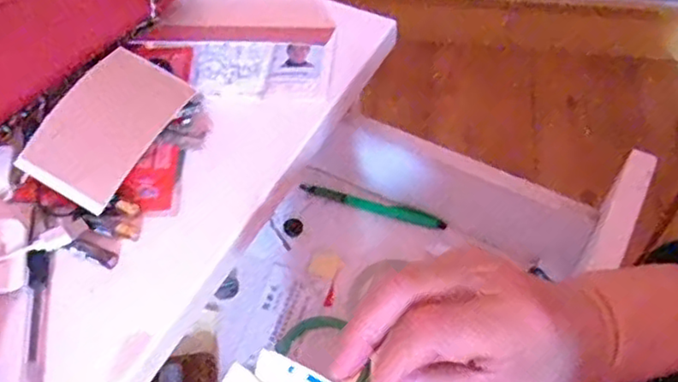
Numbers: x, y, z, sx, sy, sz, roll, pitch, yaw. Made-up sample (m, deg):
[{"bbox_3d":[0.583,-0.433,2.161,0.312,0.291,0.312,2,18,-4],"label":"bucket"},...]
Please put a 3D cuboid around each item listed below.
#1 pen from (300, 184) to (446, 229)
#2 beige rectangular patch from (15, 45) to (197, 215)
[{"bbox_3d":[0.031,0.013,0.601,0.134,0.005,0.016,17,55,12],"label":"pen"},{"bbox_3d":[-0.154,-0.044,0.432,0.066,0.008,0.108,30,65,1],"label":"beige rectangular patch"}]

